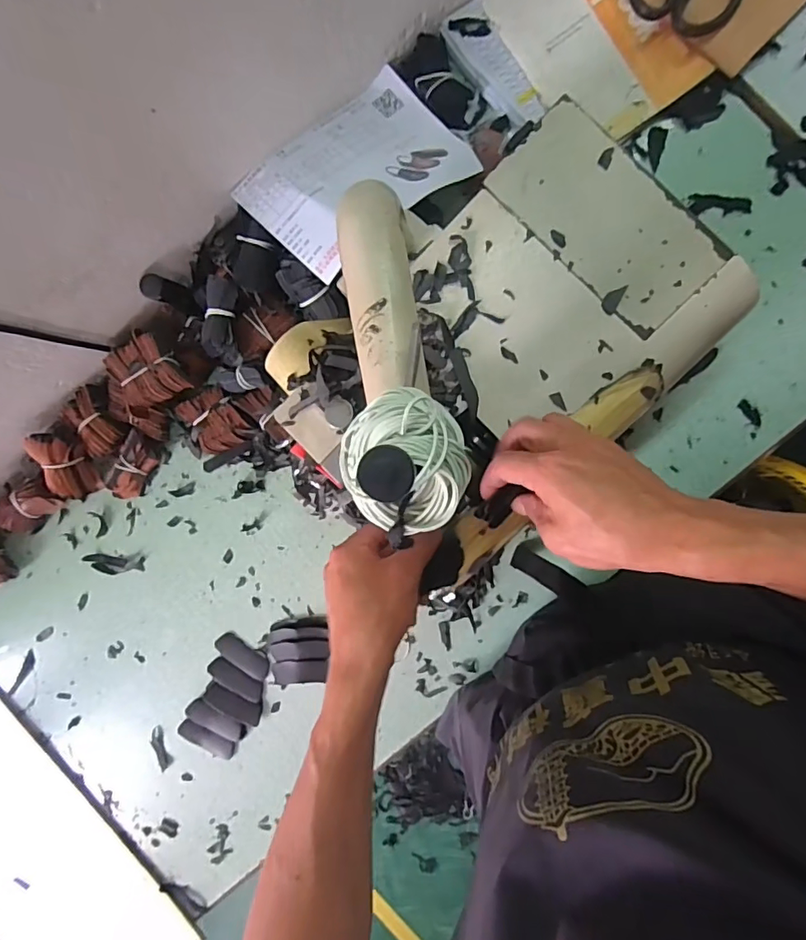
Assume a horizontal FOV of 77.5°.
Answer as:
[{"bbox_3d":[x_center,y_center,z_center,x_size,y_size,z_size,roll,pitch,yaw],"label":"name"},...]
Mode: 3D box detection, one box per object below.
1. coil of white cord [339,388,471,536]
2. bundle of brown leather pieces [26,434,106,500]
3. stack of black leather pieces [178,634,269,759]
[{"bbox_3d":[0.002,-0.003,0.236,0.058,0.043,0.069,-27,92,8],"label":"coil of white cord"},{"bbox_3d":[-0.394,-0.005,0.579,0.054,0.029,0.083,-13,116,-2],"label":"bundle of brown leather pieces"},{"bbox_3d":[-0.208,0.273,0.598,0.079,0.007,0.138,24,97,3],"label":"stack of black leather pieces"}]

